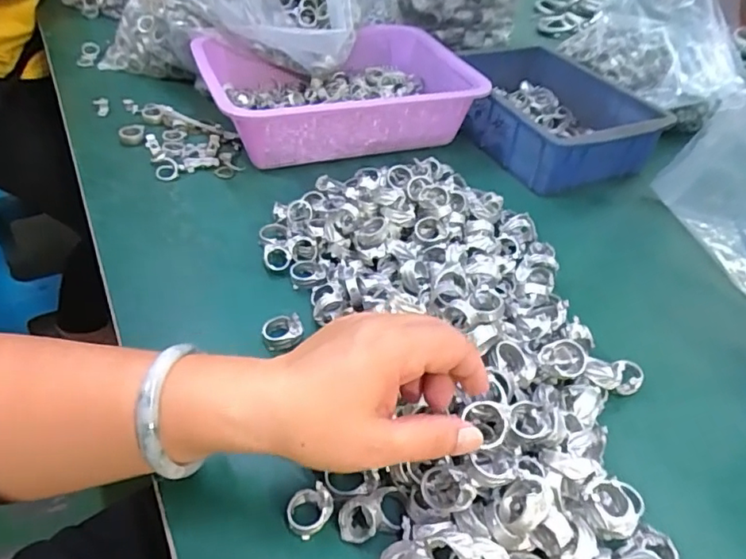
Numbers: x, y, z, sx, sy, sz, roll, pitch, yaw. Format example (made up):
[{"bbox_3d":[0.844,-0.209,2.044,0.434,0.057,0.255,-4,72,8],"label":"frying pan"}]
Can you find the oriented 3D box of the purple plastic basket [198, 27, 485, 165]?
[{"bbox_3d":[-0.038,-0.229,0.651,0.297,0.074,0.214,-14,47,-20],"label":"purple plastic basket"}]

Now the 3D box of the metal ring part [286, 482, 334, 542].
[{"bbox_3d":[-0.035,0.130,0.306,0.027,0.016,0.022,-24,50,-29],"label":"metal ring part"}]

